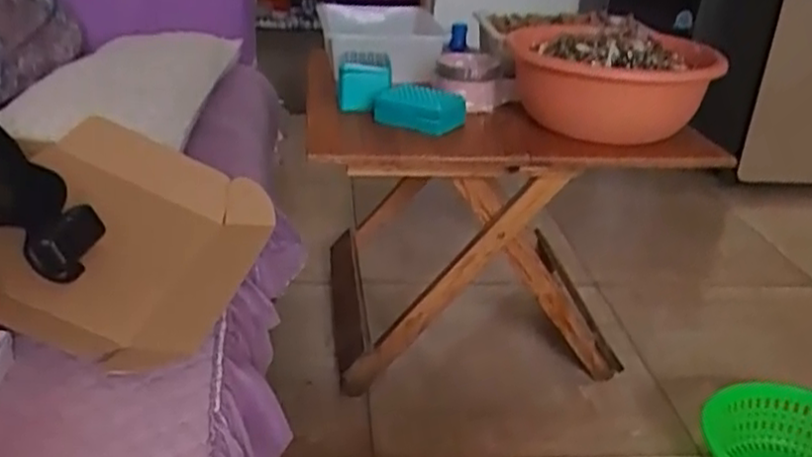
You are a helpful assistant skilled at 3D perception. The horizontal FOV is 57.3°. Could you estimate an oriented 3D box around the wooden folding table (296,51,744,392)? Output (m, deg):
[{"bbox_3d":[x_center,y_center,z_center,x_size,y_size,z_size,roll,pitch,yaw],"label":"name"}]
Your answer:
[{"bbox_3d":[0.146,0.002,1.487,0.634,0.545,0.551,2,27,-3],"label":"wooden folding table"}]

